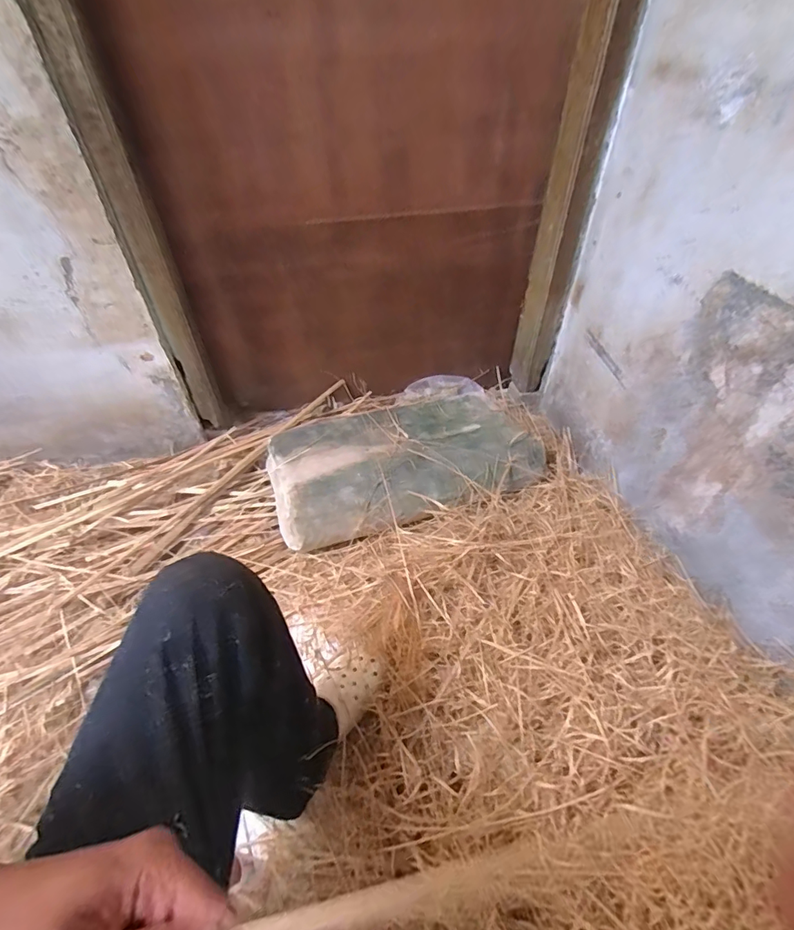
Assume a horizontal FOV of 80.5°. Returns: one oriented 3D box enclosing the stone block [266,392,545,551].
[{"bbox_3d":[0.011,-0.026,1.074,0.597,0.079,0.331,-15,49,-13],"label":"stone block"}]

